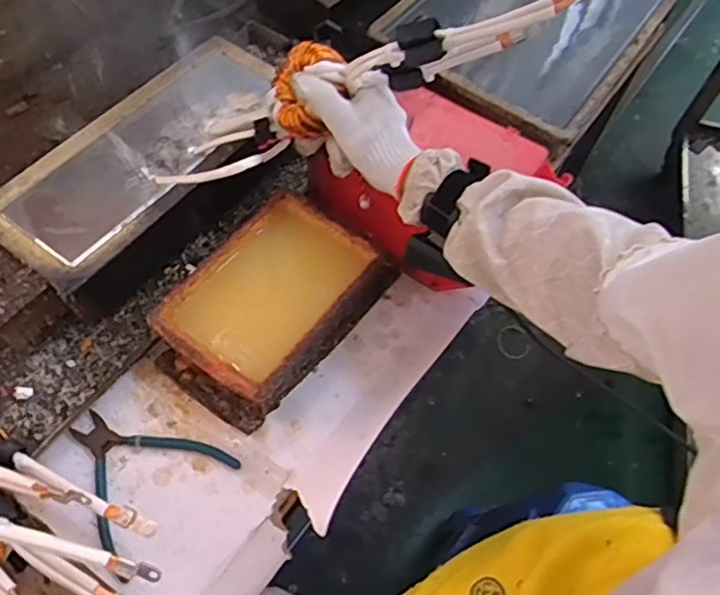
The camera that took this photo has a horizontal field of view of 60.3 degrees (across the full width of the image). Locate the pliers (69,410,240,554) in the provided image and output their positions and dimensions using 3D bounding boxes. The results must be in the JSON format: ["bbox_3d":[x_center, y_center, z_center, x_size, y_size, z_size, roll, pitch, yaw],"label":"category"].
[{"bbox_3d":[-0.194,0.146,0.542,0.134,0.010,0.124,41,65,18],"label":"pliers"}]

